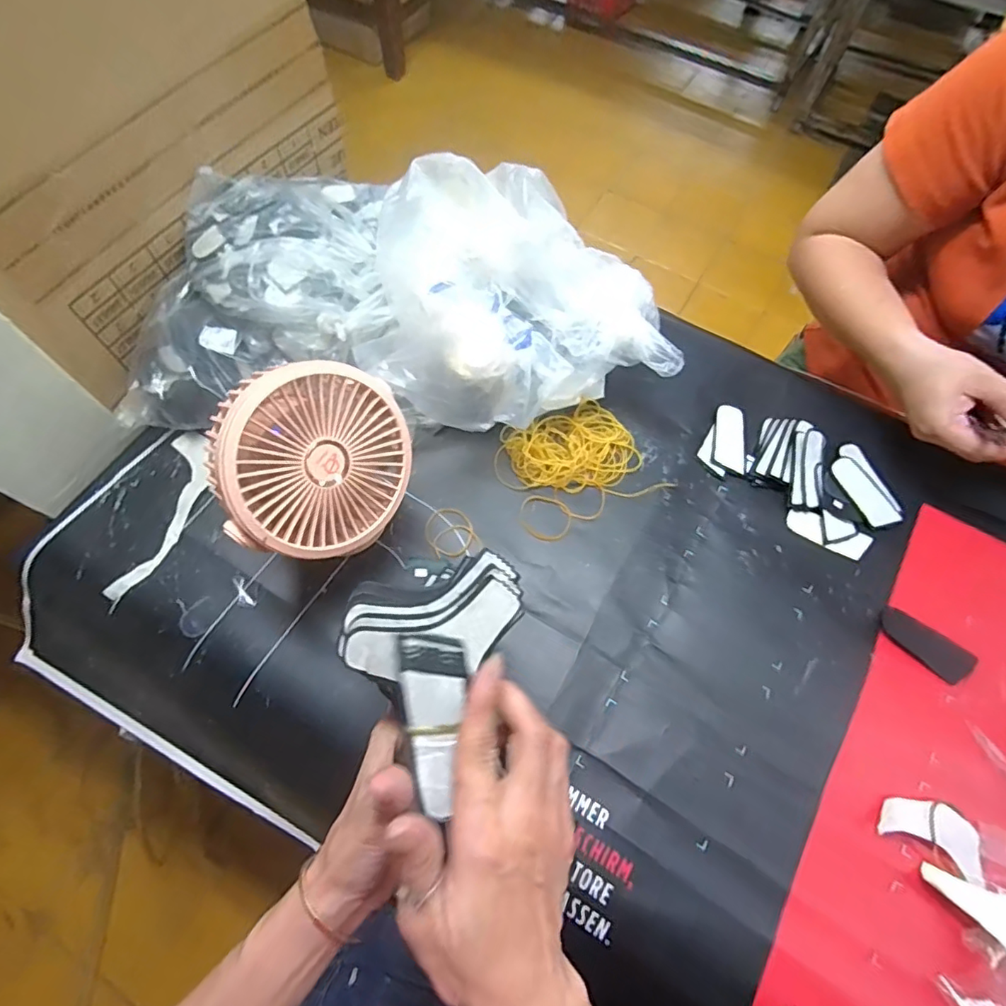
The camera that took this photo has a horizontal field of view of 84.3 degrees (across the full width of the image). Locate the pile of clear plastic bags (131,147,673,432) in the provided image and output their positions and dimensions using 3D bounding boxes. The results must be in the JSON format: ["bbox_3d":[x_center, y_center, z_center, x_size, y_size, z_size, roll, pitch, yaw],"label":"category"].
[{"bbox_3d":[-0.092,-0.185,0.492,0.453,0.149,0.233,2,67,0],"label":"pile of clear plastic bags"}]

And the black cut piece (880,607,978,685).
[{"bbox_3d":[0.338,0.114,0.445,0.071,0.006,0.031,33,71,12],"label":"black cut piece"}]

